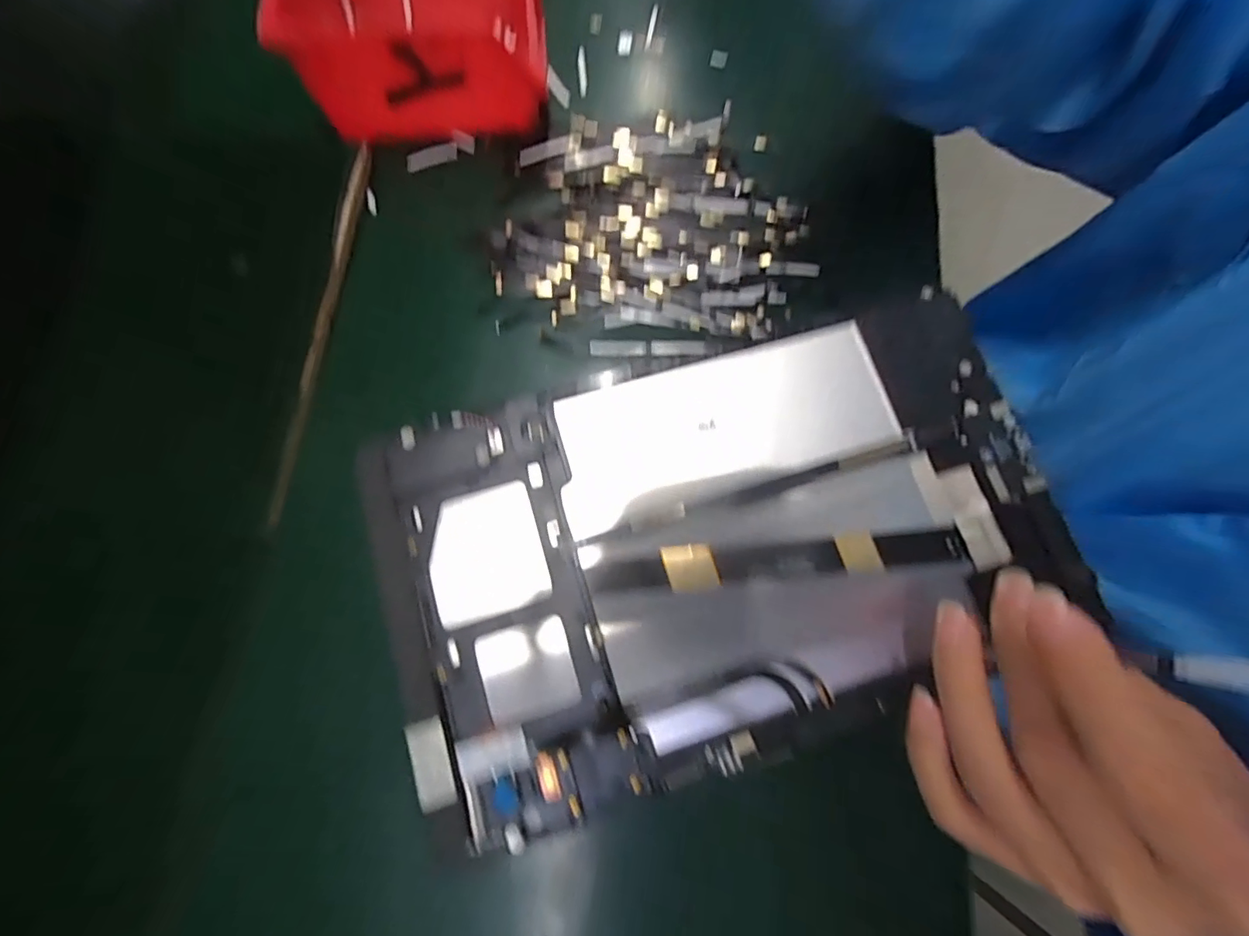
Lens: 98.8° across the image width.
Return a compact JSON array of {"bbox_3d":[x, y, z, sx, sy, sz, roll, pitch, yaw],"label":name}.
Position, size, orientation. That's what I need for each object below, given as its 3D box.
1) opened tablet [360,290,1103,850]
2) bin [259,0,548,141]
[{"bbox_3d":[0.035,0.024,0.199,0.245,0.012,0.144,-17,76,-6],"label":"opened tablet"},{"bbox_3d":[-0.120,-0.259,0.313,0.139,0.075,0.102,-3,76,-1],"label":"bin"}]

